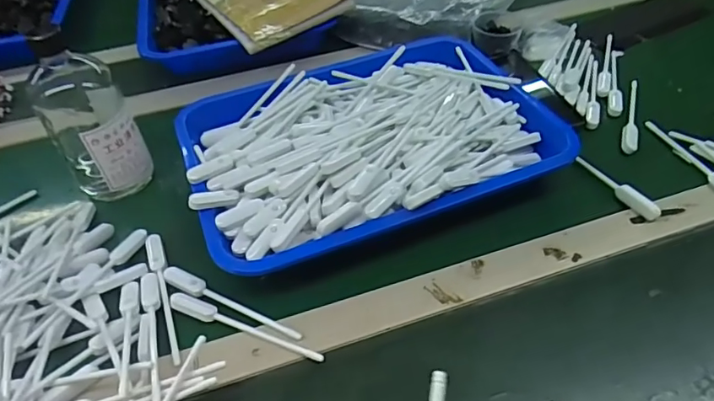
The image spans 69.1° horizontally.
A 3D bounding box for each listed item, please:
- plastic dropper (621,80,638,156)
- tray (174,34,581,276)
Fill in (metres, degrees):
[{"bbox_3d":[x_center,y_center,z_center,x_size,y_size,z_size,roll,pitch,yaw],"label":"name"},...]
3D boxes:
[{"bbox_3d":[0.312,-0.098,0.588,0.016,0.007,0.140,15,48,17],"label":"plastic dropper"},{"bbox_3d":[0.012,-0.069,0.541,0.371,0.054,0.272,-20,48,-16],"label":"tray"}]

